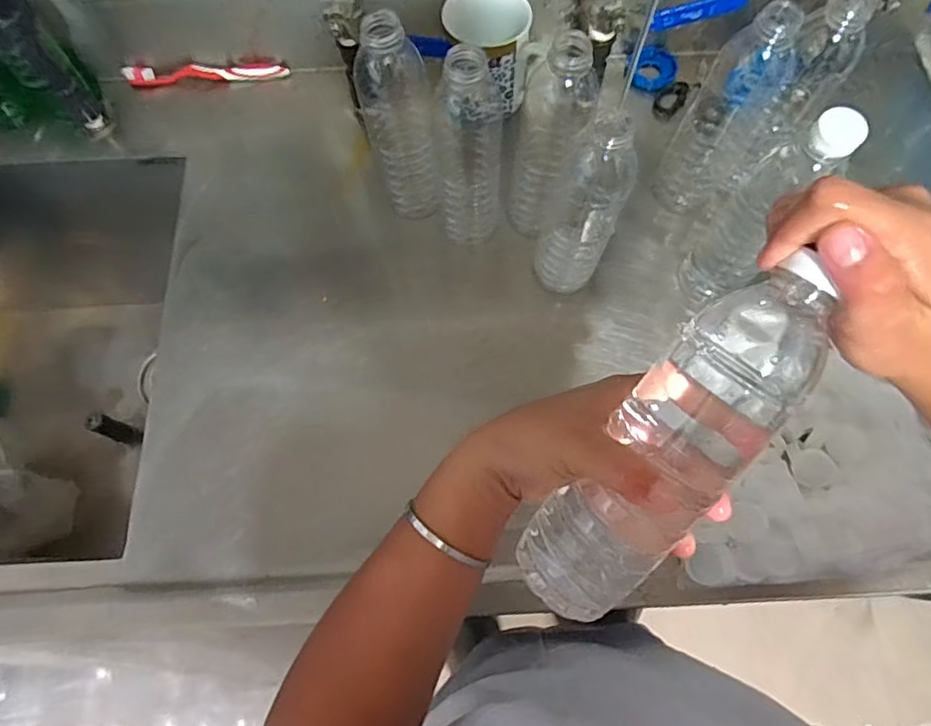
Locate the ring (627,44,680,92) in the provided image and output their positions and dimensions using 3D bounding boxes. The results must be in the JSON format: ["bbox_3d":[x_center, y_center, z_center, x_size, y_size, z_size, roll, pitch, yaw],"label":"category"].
[{"bbox_3d":[0.221,-0.348,0.648,0.057,0.018,0.053,0,70,0],"label":"ring"}]

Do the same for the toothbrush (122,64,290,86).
[{"bbox_3d":[-0.307,-0.344,0.654,0.186,0.013,0.020,-2,70,-1],"label":"toothbrush"}]

